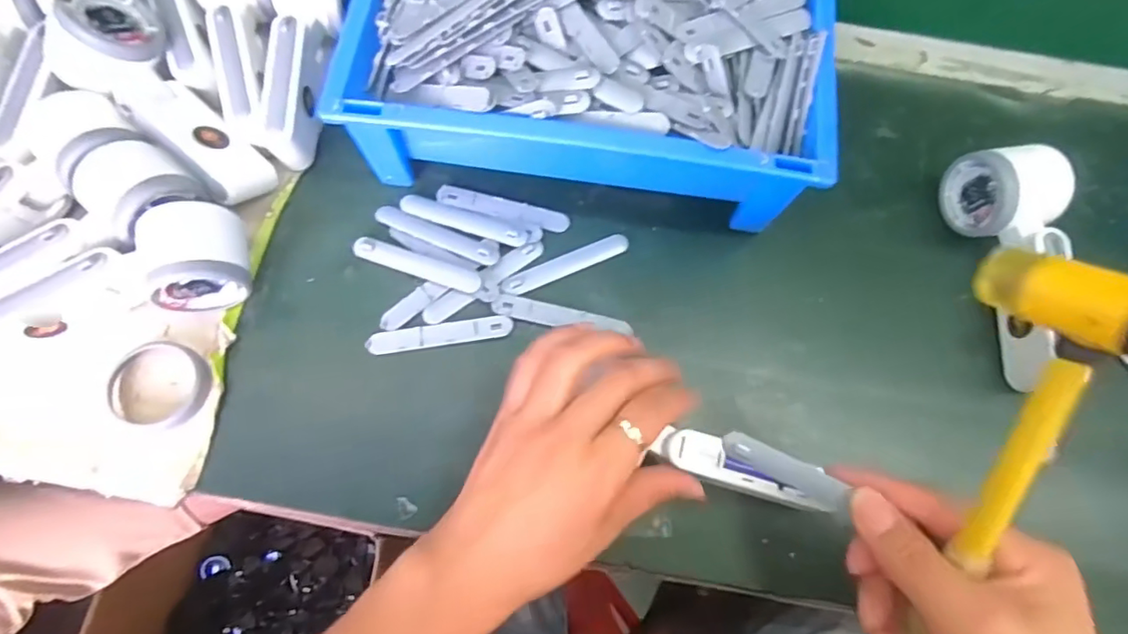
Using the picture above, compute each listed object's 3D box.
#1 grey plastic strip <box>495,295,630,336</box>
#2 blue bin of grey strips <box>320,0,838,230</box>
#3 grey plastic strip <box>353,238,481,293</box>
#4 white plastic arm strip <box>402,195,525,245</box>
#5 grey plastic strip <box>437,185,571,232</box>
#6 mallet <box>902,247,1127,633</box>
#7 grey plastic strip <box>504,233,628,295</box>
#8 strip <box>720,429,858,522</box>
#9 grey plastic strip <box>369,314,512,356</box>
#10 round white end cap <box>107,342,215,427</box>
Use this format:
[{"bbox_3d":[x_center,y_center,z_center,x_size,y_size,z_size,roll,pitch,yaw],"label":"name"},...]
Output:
[{"bbox_3d":[-0.002,-0.001,0.380,0.092,0.005,0.015,13,73,2],"label":"grey plastic strip"},{"bbox_3d":[0.018,-0.179,0.393,0.302,0.099,0.220,10,73,1],"label":"blue bin of grey strips"},{"bbox_3d":[-0.101,-0.036,0.390,0.091,0.006,0.016,19,73,3],"label":"grey plastic strip"},{"bbox_3d":[-0.072,-0.069,0.401,0.094,0.007,0.016,19,73,4],"label":"white plastic arm strip"},{"bbox_3d":[-0.044,-0.078,0.408,0.096,0.004,0.017,13,73,2],"label":"grey plastic strip"},{"bbox_3d":[0.172,0.100,0.242,0.025,0.060,0.261,0,117,-2],"label":"mallet"},{"bbox_3d":[0.002,-0.037,0.397,0.095,0.004,0.015,-24,78,-15],"label":"grey plastic strip"},{"bbox_3d":[0.112,0.077,0.285,0.063,0.004,0.015,29,74,21],"label":"strip"},{"bbox_3d":[-0.082,0.012,0.375,0.094,0.004,0.017,-8,73,-5],"label":"grey plastic strip"},{"bbox_3d":[-0.259,0.042,0.362,0.061,0.009,0.054,6,73,0],"label":"round white end cap"}]

